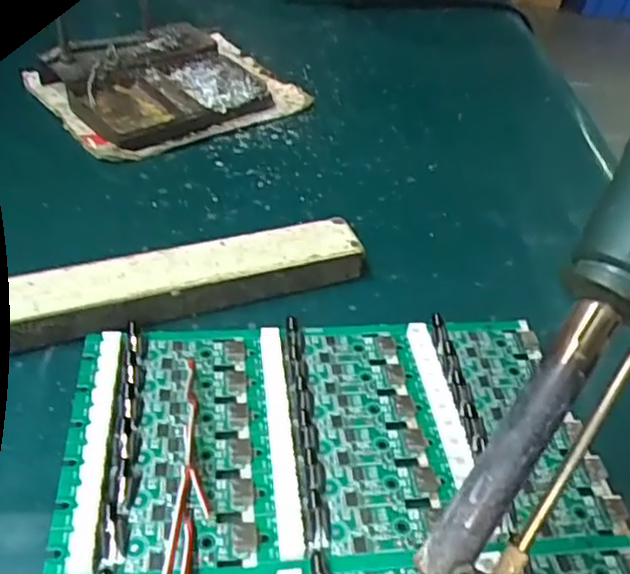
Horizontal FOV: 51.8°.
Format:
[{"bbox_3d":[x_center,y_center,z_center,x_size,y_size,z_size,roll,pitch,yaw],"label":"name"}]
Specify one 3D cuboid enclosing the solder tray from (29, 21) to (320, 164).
[{"bbox_3d":[-0.091,-0.133,0.419,0.149,0.031,0.106,-24,50,-31],"label":"solder tray"}]

